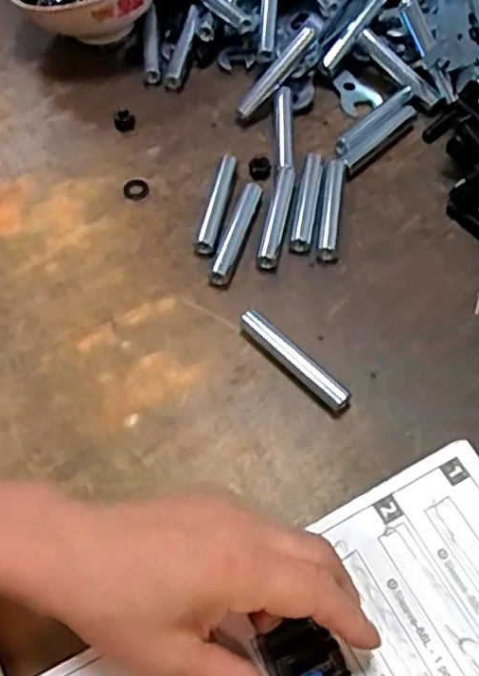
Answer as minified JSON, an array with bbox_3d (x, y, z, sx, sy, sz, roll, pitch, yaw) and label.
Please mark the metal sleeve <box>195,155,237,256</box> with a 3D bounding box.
[{"bbox_3d":[-0.016,-0.102,0.490,0.015,0.012,0.095,9,60,7],"label":"metal sleeve"}]

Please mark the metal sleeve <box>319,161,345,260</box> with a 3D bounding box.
[{"bbox_3d":[0.069,-0.096,0.488,0.014,0.010,0.091,7,60,5],"label":"metal sleeve"}]

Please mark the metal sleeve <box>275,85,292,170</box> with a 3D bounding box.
[{"bbox_3d":[0.035,-0.167,0.528,0.012,0.011,0.088,1,59,2],"label":"metal sleeve"}]

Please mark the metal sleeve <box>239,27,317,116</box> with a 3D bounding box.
[{"bbox_3d":[0.030,-0.220,0.543,0.014,0.008,0.088,42,93,23],"label":"metal sleeve"}]

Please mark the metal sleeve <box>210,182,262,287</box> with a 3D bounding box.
[{"bbox_3d":[-0.002,-0.077,0.475,0.012,0.010,0.089,15,61,10],"label":"metal sleeve"}]

